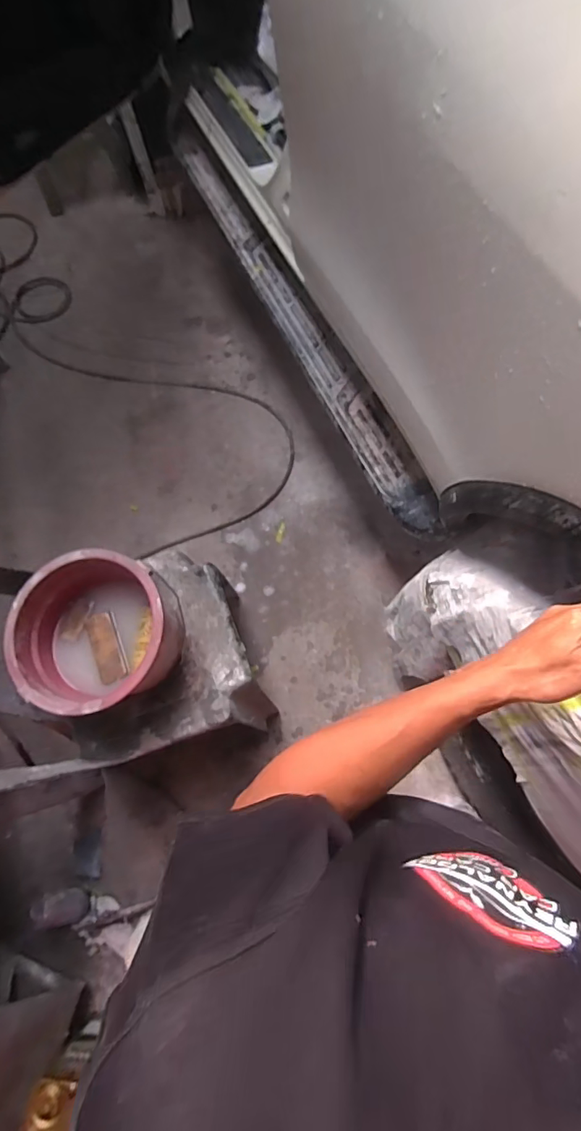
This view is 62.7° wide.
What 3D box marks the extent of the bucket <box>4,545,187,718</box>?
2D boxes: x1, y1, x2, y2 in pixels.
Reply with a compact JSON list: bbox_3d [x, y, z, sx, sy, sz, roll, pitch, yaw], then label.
[{"bbox_3d":[-0.359,0.133,0.893,0.272,0.183,0.267,2,70,5],"label":"bucket"}]

